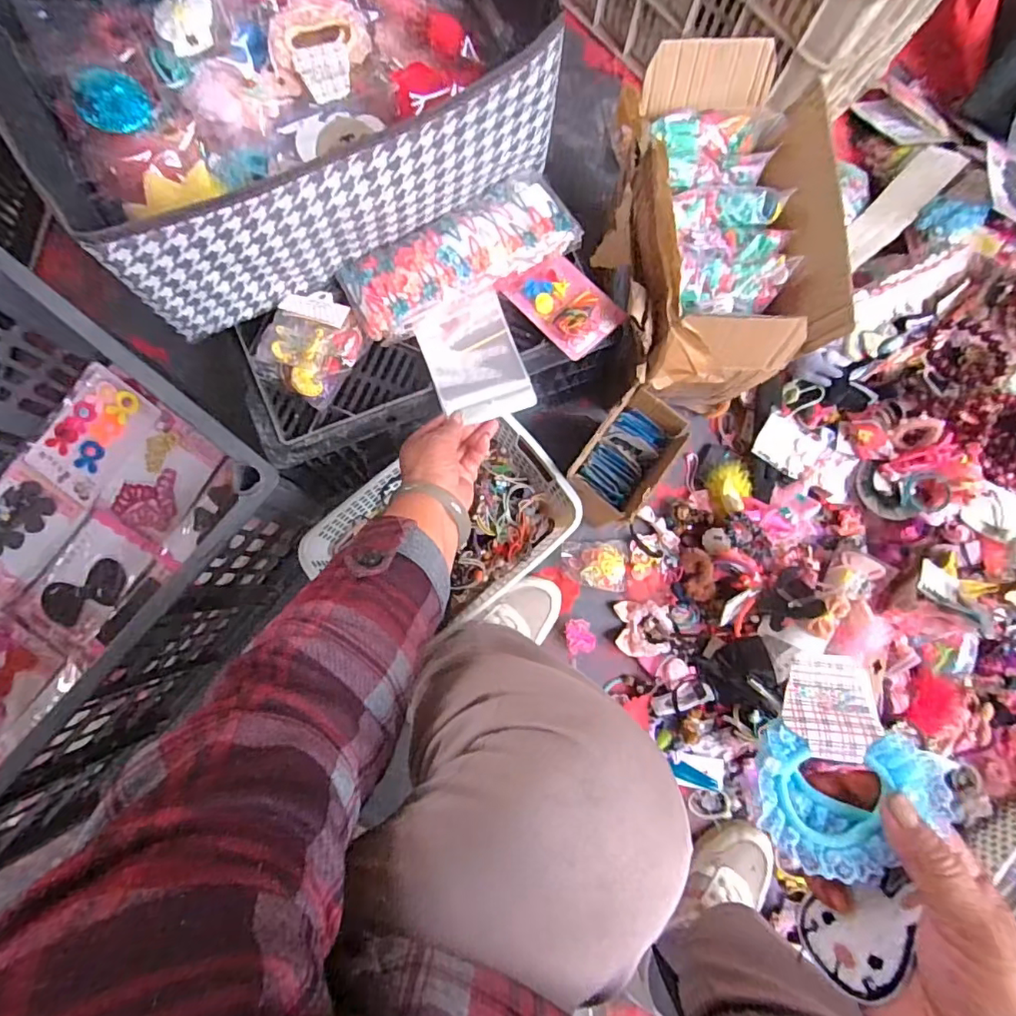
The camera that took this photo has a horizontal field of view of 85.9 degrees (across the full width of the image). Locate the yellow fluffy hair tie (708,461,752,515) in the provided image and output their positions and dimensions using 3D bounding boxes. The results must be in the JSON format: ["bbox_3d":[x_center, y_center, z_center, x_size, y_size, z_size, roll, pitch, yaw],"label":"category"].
[{"bbox_3d":[0.299,-0.028,0.717,0.059,0.034,0.067,-10,83,-5],"label":"yellow fluffy hair tie"}]

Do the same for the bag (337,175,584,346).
[{"bbox_3d":[-0.047,-0.249,0.538,0.232,0.041,0.088,-29,85,-7],"label":"bag"}]

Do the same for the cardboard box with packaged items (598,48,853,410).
[{"bbox_3d":[0.227,-0.302,0.619,0.202,0.185,0.347,1,82,-3],"label":"cardboard box with packaged items"}]

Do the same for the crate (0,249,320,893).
[{"bbox_3d":[-0.474,0.062,0.514,0.337,0.200,0.472,40,82,3],"label":"crate"}]

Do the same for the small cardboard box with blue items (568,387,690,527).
[{"bbox_3d":[0.137,-0.056,0.683,0.087,0.100,0.153,38,82,2],"label":"small cardboard box with blue items"}]

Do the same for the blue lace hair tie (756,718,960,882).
[{"bbox_3d":[0.167,0.144,0.269,0.082,0.024,0.065,2,75,14],"label":"blue lace hair tie"}]

